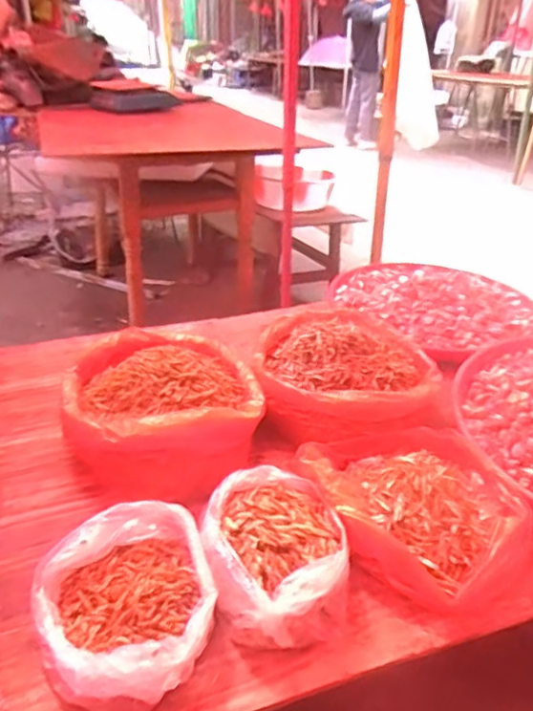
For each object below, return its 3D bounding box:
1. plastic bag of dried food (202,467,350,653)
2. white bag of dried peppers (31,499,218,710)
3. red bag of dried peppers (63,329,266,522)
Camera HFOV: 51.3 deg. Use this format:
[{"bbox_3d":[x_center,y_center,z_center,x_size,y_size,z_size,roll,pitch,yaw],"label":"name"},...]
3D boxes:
[{"bbox_3d":[0.010,0.253,0.714,0.172,0.075,0.231,-11,32,-19],"label":"plastic bag of dried food"},{"bbox_3d":[-0.155,0.283,0.639,0.198,0.081,0.213,-18,34,-29],"label":"white bag of dried peppers"},{"bbox_3d":[-0.168,0.081,0.933,0.340,0.135,0.322,12,32,19],"label":"red bag of dried peppers"}]

